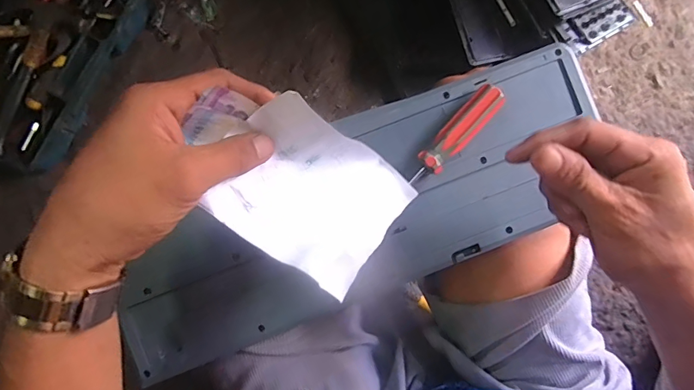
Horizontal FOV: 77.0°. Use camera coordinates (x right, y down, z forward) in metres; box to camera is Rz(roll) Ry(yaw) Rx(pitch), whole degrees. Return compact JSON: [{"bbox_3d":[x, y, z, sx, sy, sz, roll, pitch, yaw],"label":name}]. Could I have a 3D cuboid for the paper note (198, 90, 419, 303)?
[{"bbox_3d":[-0.017,0.000,0.278,0.118,0.035,0.094,39,78,-22],"label":"paper note"}]

